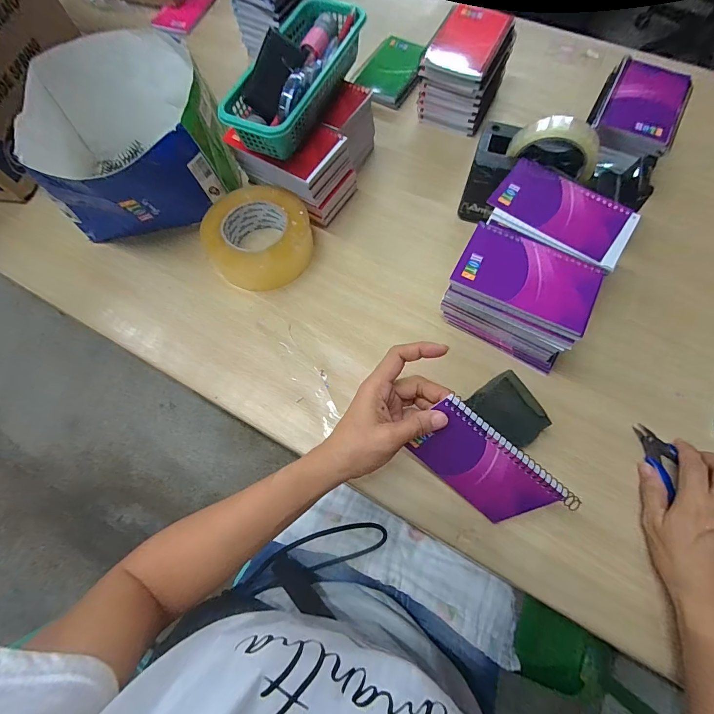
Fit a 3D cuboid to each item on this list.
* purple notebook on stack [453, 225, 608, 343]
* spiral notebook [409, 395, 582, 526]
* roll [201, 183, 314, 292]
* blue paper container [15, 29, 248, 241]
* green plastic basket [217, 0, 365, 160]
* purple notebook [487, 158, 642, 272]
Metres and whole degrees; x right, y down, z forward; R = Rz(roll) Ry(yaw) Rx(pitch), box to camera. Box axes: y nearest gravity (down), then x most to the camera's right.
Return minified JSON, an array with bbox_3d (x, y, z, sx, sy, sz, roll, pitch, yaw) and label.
[{"bbox_3d":[0.169,-0.081,0.354,0.130,0.005,0.079,28,73,12],"label":"purple notebook on stack"},{"bbox_3d":[0.109,0.097,0.320,0.132,0.083,0.005,41,41,-3],"label":"spiral notebook"},{"bbox_3d":[-0.126,-0.154,0.462,0.130,0.056,0.122,-1,69,2],"label":"roll"},{"bbox_3d":[-0.286,-0.279,0.469,0.216,0.125,0.238,-17,69,-4],"label":"blue paper container"},{"bbox_3d":[-0.067,-0.336,0.427,0.094,0.058,0.240,19,71,10],"label":"green plastic basket"},{"bbox_3d":[0.216,-0.153,0.377,0.137,0.007,0.091,31,74,13],"label":"purple notebook"}]

